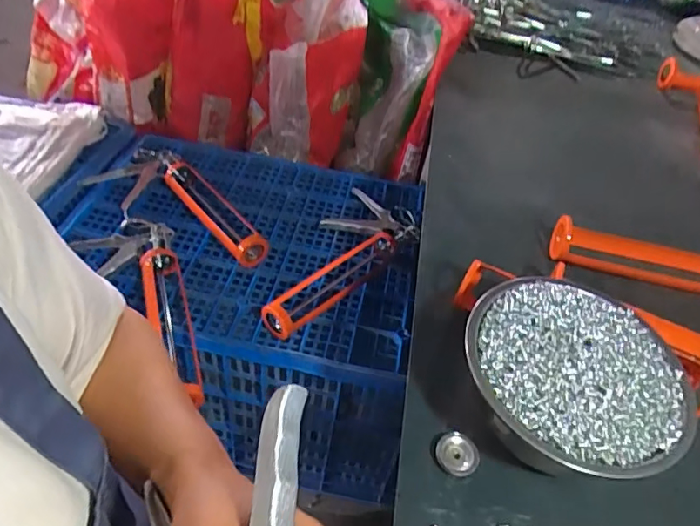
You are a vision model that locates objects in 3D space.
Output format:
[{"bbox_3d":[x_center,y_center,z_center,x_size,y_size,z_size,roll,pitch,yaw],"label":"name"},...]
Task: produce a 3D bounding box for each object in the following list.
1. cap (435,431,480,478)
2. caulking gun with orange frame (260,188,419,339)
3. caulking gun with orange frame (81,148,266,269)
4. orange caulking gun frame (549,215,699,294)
[{"bbox_3d":[0.090,0.161,0.439,0.035,0.011,0.034,4,45,-4],"label":"cap"},{"bbox_3d":[-0.023,-0.011,0.836,0.155,0.050,0.345,30,49,20],"label":"caulking gun with orange frame"},{"bbox_3d":[-0.290,-0.086,0.871,0.159,0.054,0.347,-31,57,-33],"label":"caulking gun with orange frame"},{"bbox_3d":[0.367,-0.004,0.623,0.251,0.045,0.069,12,45,4],"label":"orange caulking gun frame"}]

